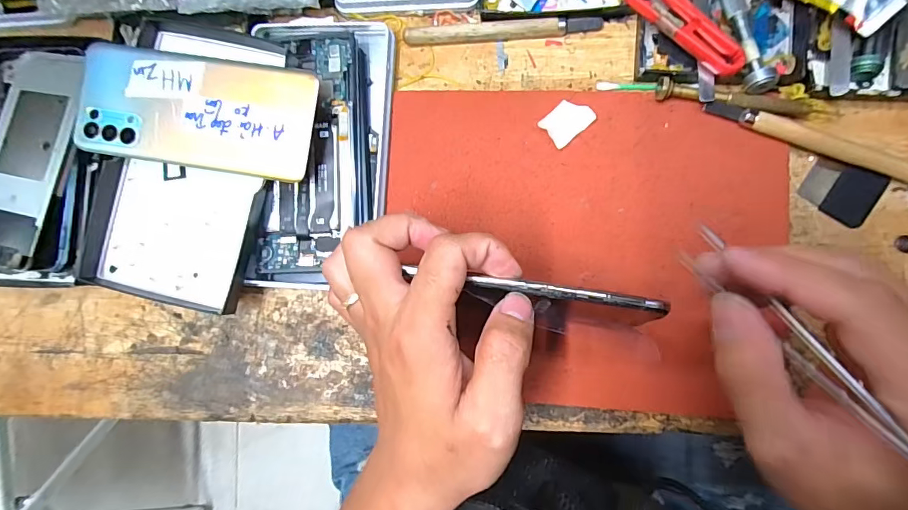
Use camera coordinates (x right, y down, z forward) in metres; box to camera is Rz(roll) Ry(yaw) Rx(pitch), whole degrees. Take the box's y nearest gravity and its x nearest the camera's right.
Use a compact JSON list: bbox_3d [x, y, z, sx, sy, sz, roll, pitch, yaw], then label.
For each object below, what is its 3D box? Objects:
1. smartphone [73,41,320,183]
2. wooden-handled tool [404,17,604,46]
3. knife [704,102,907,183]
[{"bbox_3d":[-0.162,-0.090,0.280,0.148,0.011,0.068,9,97,1],"label":"smartphone"},{"bbox_3d":[0.032,-0.150,0.298,0.130,0.010,0.011,-3,87,5],"label":"wooden-handled tool"},{"bbox_3d":[0.217,-0.069,0.270,0.126,0.015,0.011,23,90,6],"label":"knife"}]

